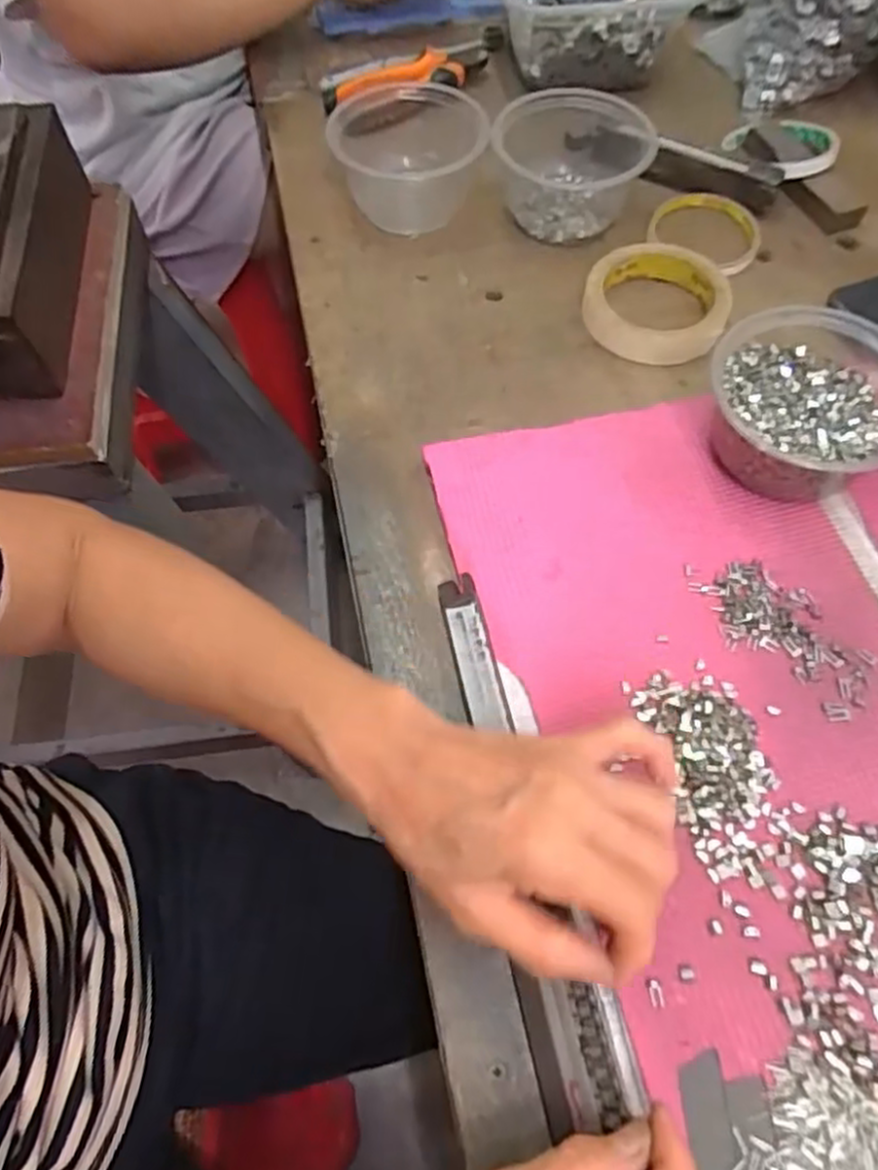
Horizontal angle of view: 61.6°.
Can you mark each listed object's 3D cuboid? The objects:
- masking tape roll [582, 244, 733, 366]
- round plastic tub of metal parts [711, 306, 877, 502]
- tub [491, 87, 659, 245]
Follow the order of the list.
[{"bbox_3d":[0.154,-0.202,0.517,0.095,0.023,0.093,-1,61,1],"label":"masking tape roll"},{"bbox_3d":[0.218,-0.103,0.435,0.123,0.058,0.111,-41,68,-19],"label":"round plastic tub of metal parts"},{"bbox_3d":[0.100,-0.320,0.559,0.111,0.062,0.115,-1,61,1],"label":"tub"}]

